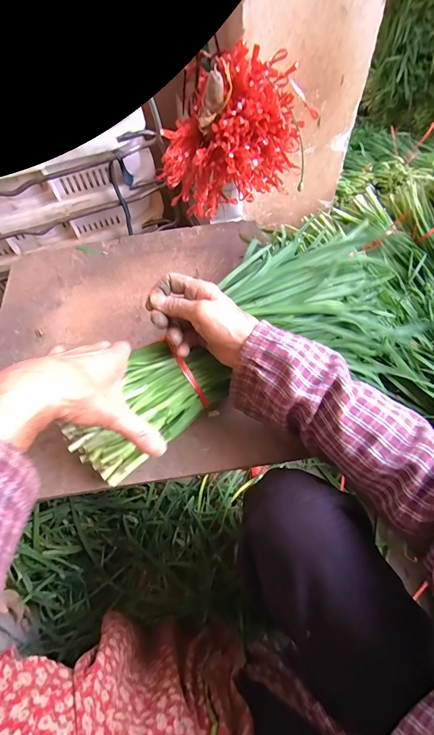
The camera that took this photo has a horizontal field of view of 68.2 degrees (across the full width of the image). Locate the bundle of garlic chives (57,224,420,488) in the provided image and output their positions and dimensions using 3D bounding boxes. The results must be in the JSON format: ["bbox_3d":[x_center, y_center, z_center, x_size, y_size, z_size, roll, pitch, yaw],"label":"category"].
[{"bbox_3d":[0.047,-0.039,0.390,0.453,0.082,0.176,-32,63,-19],"label":"bundle of garlic chives"}]

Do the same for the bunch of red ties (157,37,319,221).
[{"bbox_3d":[0.027,-0.367,0.527,0.227,0.186,0.136,-39,65,-18],"label":"bunch of red ties"}]

